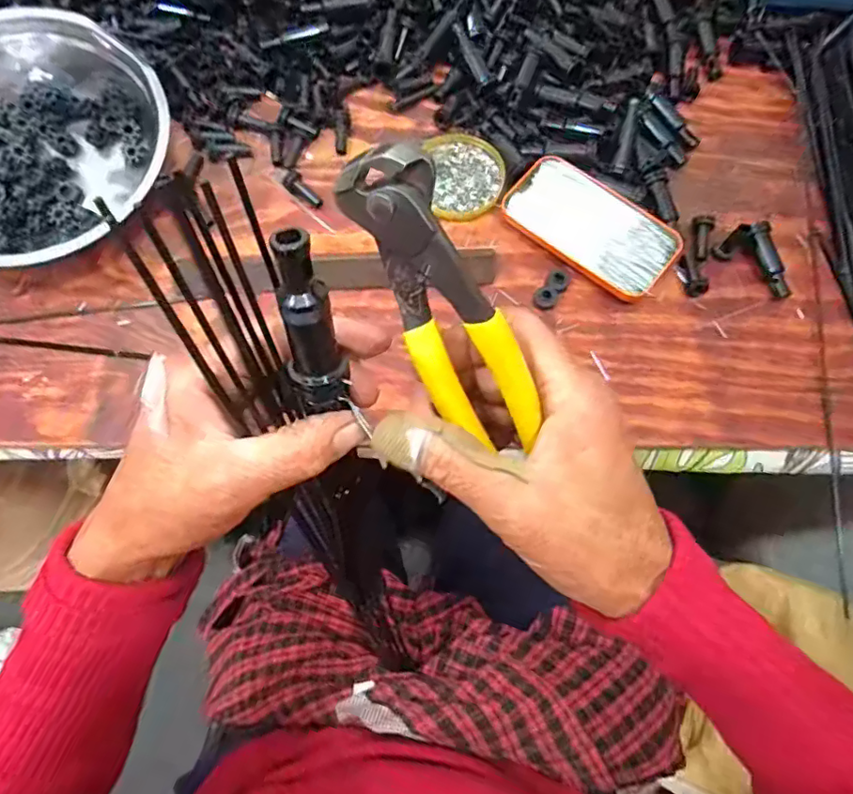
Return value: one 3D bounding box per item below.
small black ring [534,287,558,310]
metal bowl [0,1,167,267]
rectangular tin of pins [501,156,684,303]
[{"bbox_3d":[0.099,-0.081,0.464,0.019,0.010,0.017,-3,72,-1],"label":"small black ring"},{"bbox_3d":[-0.332,-0.213,0.467,0.190,0.071,0.209,0,71,-1],"label":"metal bowl"},{"bbox_3d":[0.143,-0.148,0.479,0.144,0.021,0.074,39,75,11],"label":"rectangular tin of pins"}]

